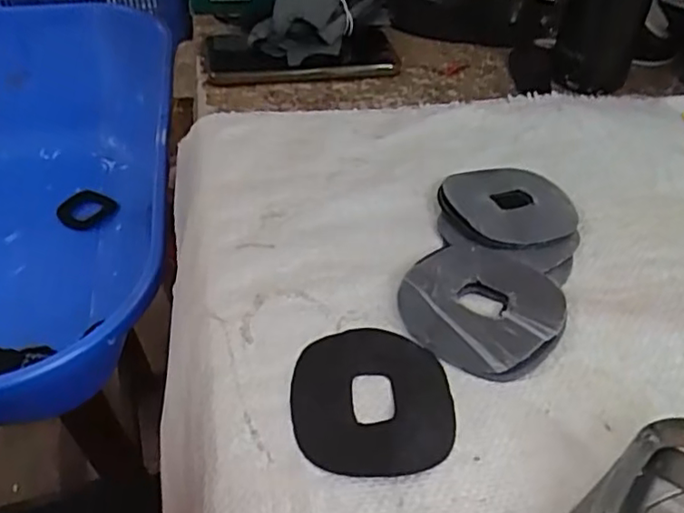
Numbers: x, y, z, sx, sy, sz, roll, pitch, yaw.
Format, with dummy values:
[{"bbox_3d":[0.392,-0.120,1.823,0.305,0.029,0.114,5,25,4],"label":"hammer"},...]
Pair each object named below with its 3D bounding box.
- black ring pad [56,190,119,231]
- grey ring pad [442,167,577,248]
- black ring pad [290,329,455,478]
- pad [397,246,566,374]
[{"bbox_3d":[-0.312,-0.060,0.770,0.058,0.010,0.062,24,47,22],"label":"black ring pad"},{"bbox_3d":[0.107,-0.034,0.406,0.083,0.011,0.079,-11,45,-14],"label":"grey ring pad"},{"bbox_3d":[0.015,0.067,0.304,0.075,0.005,0.080,2,43,0],"label":"black ring pad"},{"bbox_3d":[0.077,0.024,0.346,0.082,0.013,0.080,27,48,24],"label":"pad"}]

